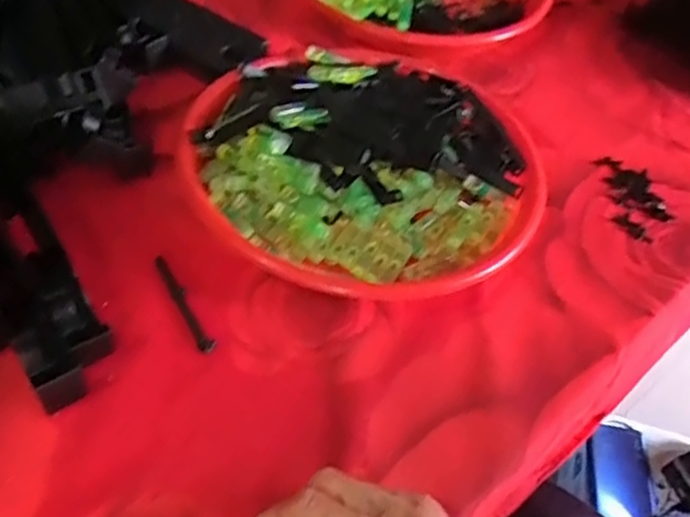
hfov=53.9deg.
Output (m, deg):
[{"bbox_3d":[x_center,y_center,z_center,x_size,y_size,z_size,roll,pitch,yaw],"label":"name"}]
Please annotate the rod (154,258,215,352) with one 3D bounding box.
[{"bbox_3d":[-0.099,0.026,0.416,0.009,0.004,0.078,-23,55,-23],"label":"rod"}]

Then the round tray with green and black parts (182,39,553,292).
[{"bbox_3d":[0.009,-0.072,0.477,0.233,0.056,0.229,3,49,-3],"label":"round tray with green and black parts"}]

